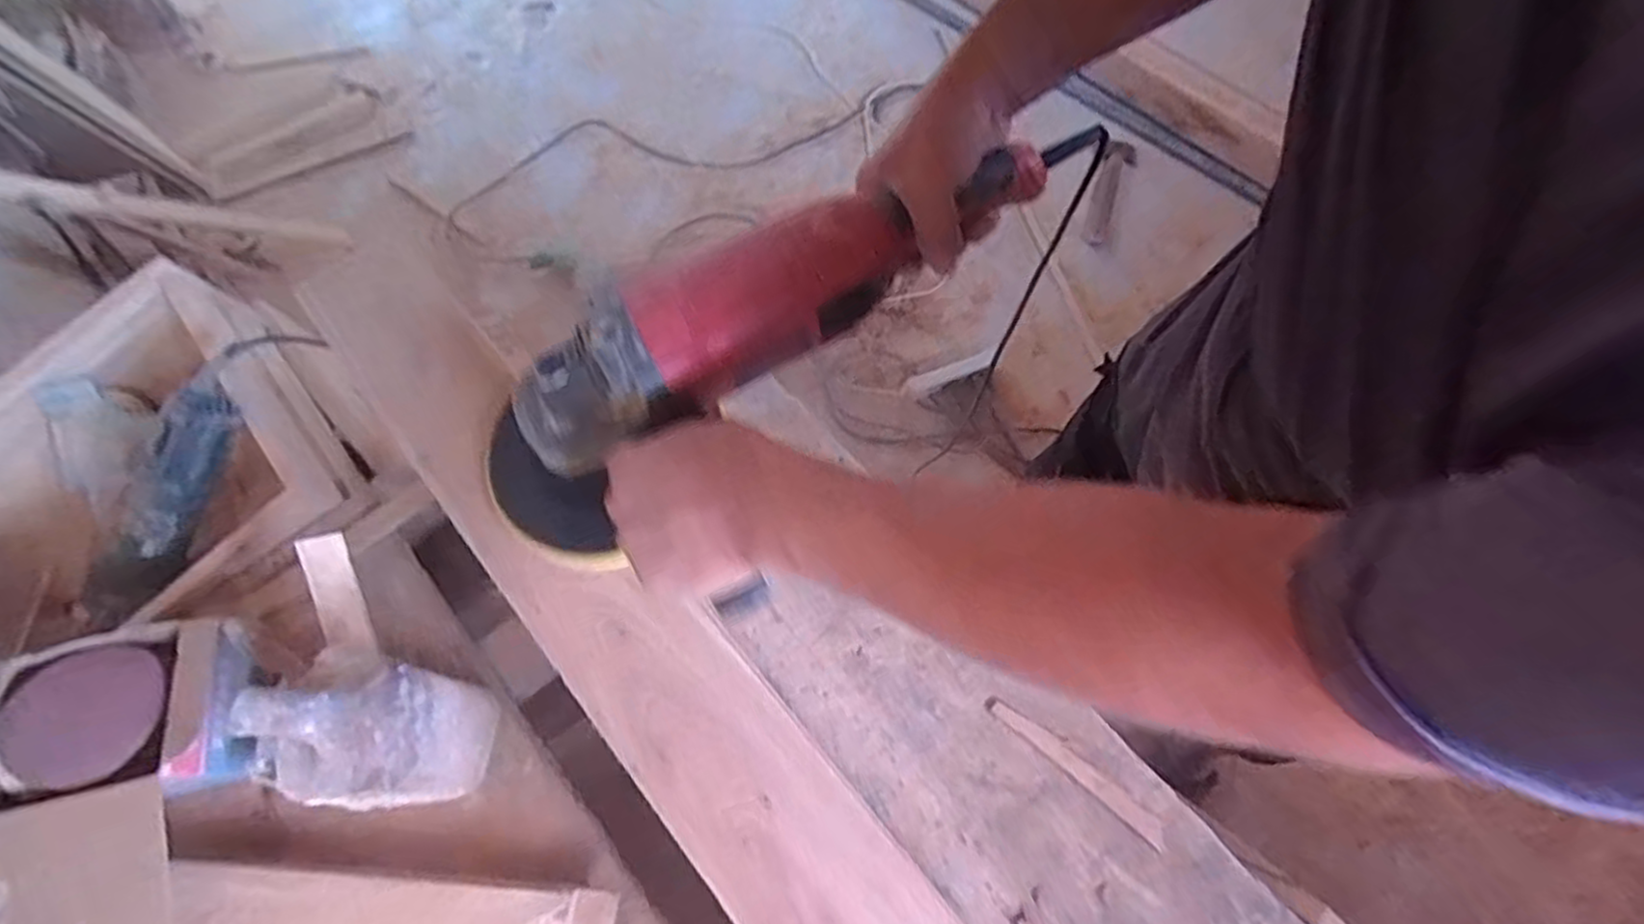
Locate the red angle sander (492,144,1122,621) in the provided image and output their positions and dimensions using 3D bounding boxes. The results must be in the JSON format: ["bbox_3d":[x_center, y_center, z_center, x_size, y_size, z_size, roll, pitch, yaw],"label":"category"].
[{"bbox_3d":[0.007,-0.073,0.443,0.413,0.101,0.197,-37,71,-1],"label":"red angle sander"}]

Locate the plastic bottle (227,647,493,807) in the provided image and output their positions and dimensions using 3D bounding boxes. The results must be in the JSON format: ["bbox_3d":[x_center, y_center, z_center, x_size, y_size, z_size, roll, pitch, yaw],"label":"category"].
[{"bbox_3d":[-0.299,0.191,0.507,0.063,0.230,0.099,8,67,4],"label":"plastic bottle"}]

